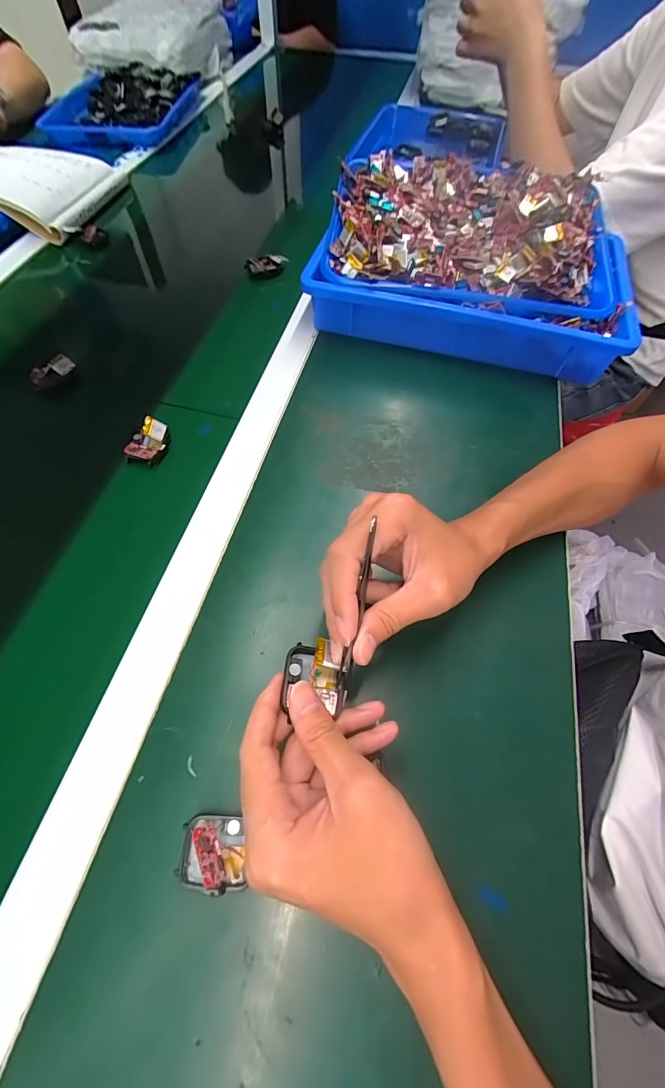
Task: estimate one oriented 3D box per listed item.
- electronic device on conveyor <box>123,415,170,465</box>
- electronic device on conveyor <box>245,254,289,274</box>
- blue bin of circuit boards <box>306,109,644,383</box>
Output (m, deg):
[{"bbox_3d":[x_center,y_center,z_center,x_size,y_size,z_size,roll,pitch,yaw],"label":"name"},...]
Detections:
[{"bbox_3d":[-0.185,-0.104,0.394,0.034,0.022,0.045,7,62,2],"label":"electronic device on conveyor"},{"bbox_3d":[-0.095,-0.397,0.565,0.060,0.021,0.022,0,62,-2],"label":"electronic device on conveyor"},{"bbox_3d":[0.180,-0.375,0.496,0.371,0.130,0.302,12,62,5],"label":"blue bin of circuit boards"}]

